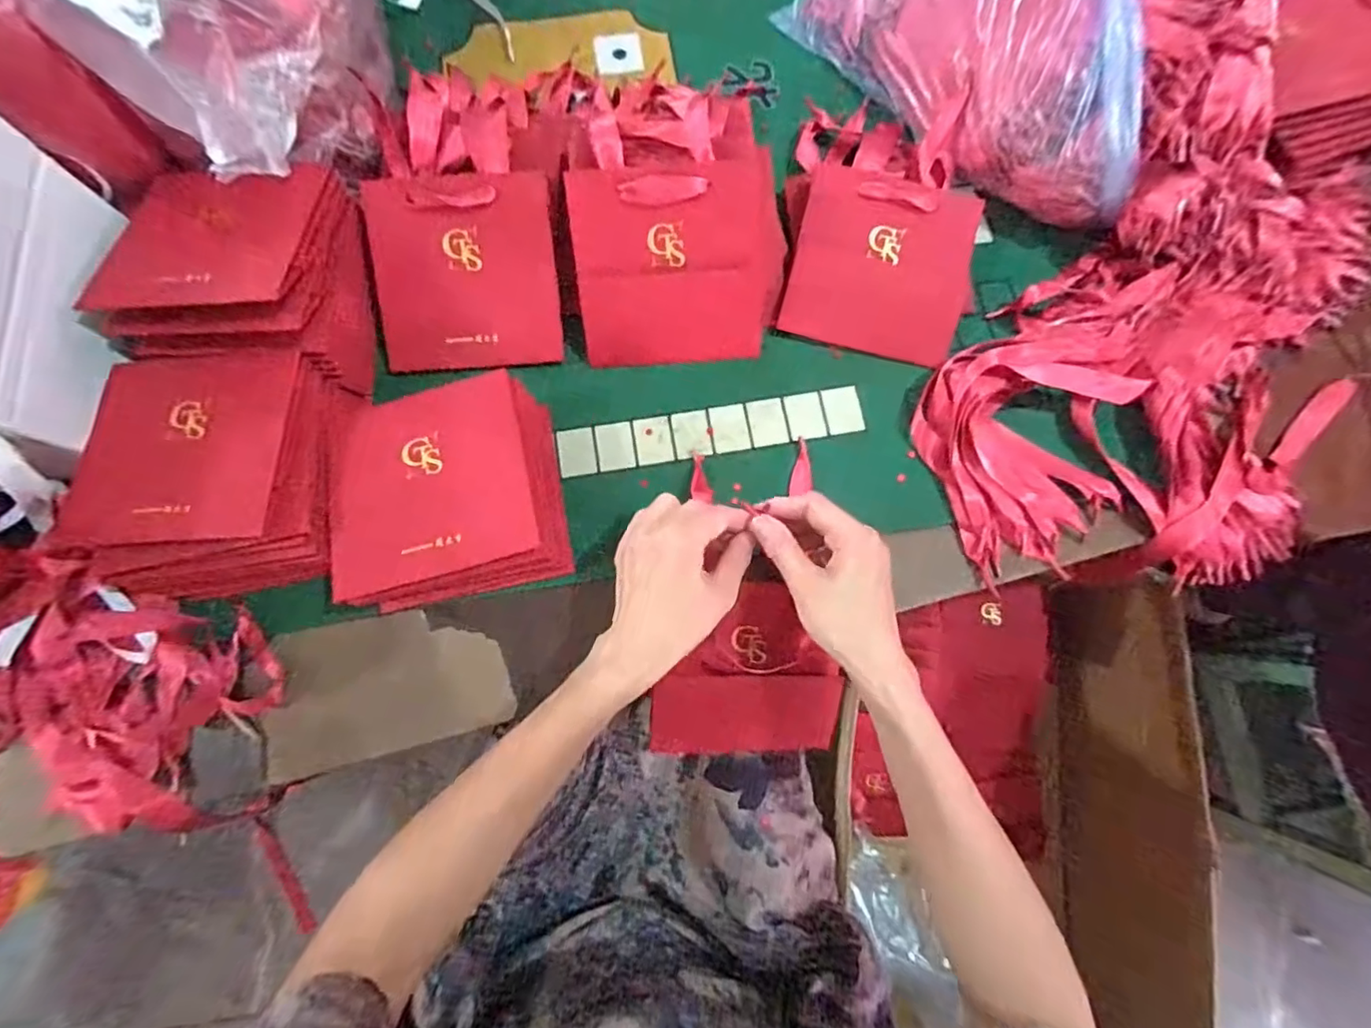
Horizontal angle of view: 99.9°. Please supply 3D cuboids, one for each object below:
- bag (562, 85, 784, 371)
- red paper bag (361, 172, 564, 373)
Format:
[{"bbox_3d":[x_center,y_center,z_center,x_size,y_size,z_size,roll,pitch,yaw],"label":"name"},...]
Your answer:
[{"bbox_3d":[-0.004,-0.200,0.450,0.160,0.031,0.160,-4,114,-3],"label":"bag"},{"bbox_3d":[-0.173,-0.187,0.454,0.141,0.013,0.140,-2,104,-6],"label":"red paper bag"}]

